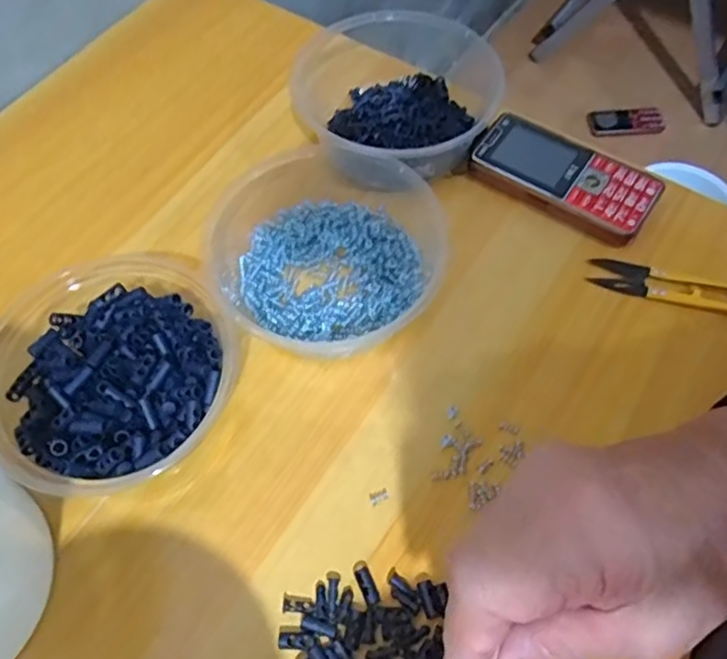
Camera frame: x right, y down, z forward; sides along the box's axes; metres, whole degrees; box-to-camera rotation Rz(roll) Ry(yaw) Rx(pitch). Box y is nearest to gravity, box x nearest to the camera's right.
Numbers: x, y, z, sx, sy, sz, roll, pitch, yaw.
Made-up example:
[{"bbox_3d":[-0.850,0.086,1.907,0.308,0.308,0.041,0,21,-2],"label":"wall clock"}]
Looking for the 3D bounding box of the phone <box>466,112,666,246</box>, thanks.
[{"bbox_3d":[0.141,-0.108,0.443,0.125,0.020,0.054,31,67,16],"label":"phone"}]

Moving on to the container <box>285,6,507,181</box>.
[{"bbox_3d":[0.017,-0.170,0.455,0.144,0.054,0.157,18,64,10],"label":"container"}]

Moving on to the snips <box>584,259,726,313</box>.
[{"bbox_3d":[0.203,-0.029,0.406,0.104,0.015,0.023,16,63,9],"label":"snips"}]

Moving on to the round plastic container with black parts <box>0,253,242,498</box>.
[{"bbox_3d":[-0.141,0.023,0.365,0.148,0.053,0.146,0,62,1],"label":"round plastic container with black parts"}]

